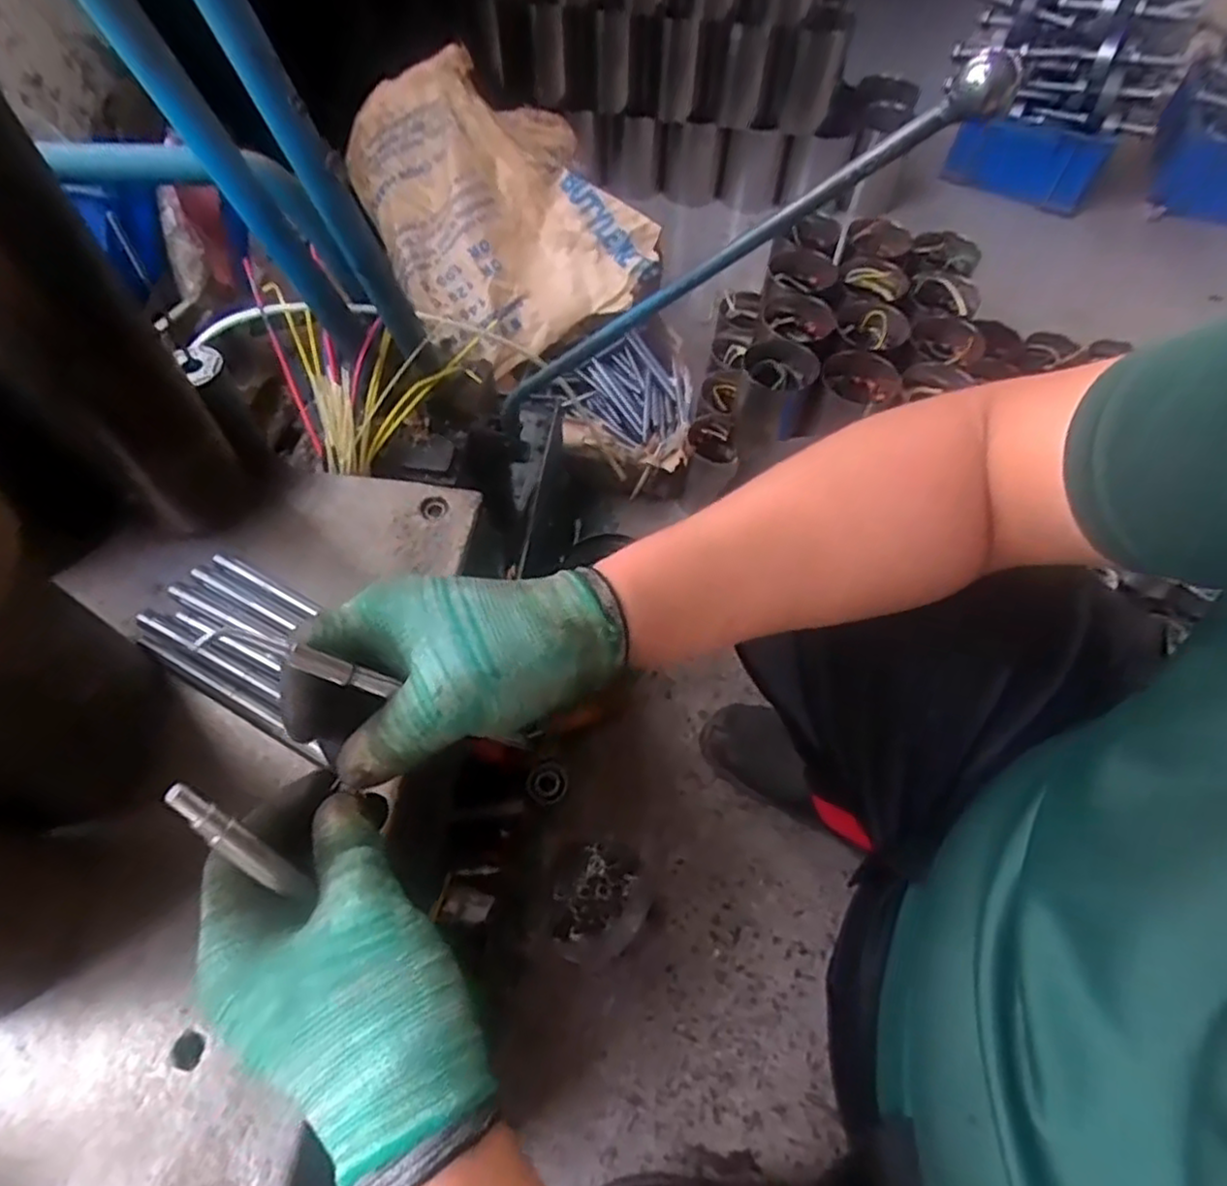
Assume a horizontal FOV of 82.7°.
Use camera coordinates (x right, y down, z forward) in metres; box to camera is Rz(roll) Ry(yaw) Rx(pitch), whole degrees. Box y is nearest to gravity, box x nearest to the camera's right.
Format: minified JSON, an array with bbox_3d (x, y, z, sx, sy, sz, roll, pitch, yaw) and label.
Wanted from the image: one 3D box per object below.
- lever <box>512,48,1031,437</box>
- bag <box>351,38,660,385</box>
[{"bbox_3d":[0.038,-0.206,0.497,0.034,0.458,0.026,40,56,-29],"label":"lever"},{"bbox_3d":[-0.165,-0.553,1.000,0.350,0.104,0.434,-28,88,-11],"label":"bag"}]

